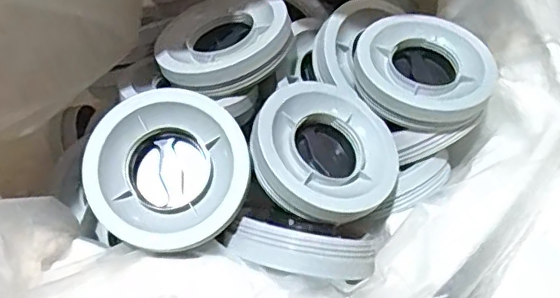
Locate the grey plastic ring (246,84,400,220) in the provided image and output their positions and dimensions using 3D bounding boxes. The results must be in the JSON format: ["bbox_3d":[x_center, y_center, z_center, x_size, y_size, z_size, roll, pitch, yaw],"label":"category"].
[{"bbox_3d":[0.037,0.006,0.514,0.131,0.044,0.131,6,67,-15],"label":"grey plastic ring"}]

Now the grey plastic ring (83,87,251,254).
[{"bbox_3d":[-0.092,0.018,0.476,0.130,0.030,0.127,1,83,-8],"label":"grey plastic ring"}]

